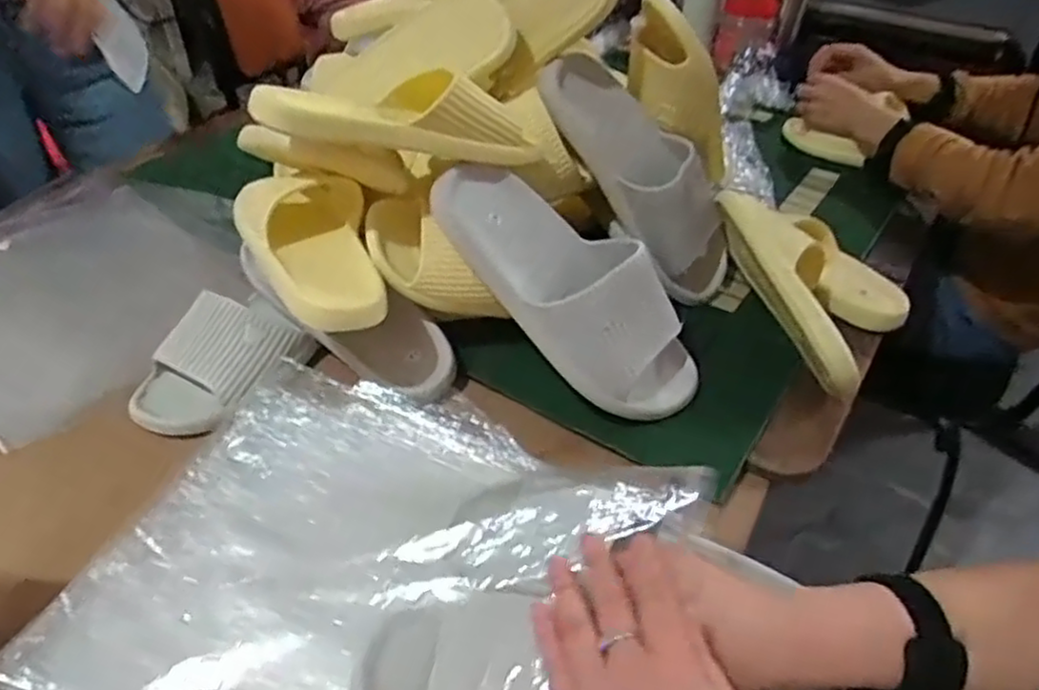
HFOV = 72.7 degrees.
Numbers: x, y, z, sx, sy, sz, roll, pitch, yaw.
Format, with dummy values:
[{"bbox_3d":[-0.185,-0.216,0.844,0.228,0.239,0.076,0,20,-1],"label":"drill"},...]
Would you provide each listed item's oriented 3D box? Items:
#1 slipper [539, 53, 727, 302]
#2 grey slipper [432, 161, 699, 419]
[{"bbox_3d":[0.131,-0.176,0.731,0.110,0.077,0.282,-34,91,-32],"label":"slipper"},{"bbox_3d":[0.050,-0.053,0.612,0.281,0.077,0.106,43,50,-3],"label":"grey slipper"}]

